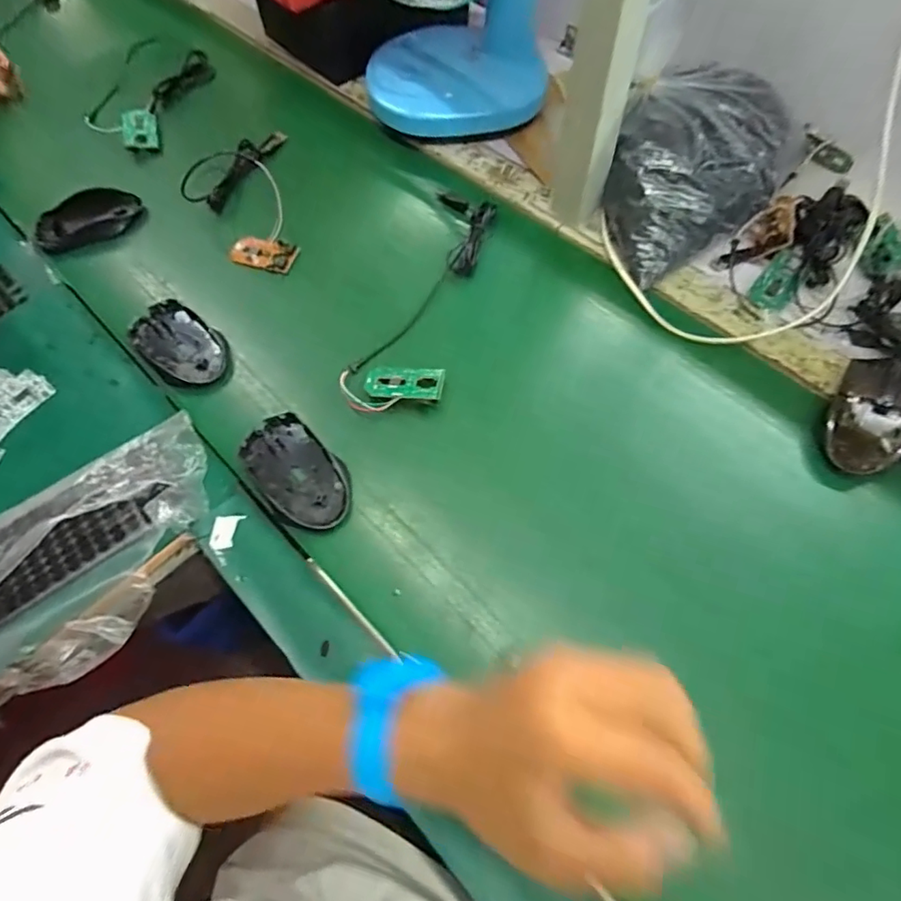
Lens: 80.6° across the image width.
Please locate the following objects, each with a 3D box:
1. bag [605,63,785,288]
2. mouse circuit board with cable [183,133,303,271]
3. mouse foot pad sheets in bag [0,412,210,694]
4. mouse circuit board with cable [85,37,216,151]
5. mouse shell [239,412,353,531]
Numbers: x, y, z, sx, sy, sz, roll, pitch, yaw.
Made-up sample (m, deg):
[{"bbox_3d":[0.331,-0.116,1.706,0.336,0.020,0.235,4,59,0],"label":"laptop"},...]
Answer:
[{"bbox_3d":[0.240,-0.270,0.517,0.160,0.079,0.224,22,67,13],"label":"bag"},{"bbox_3d":[-0.237,-0.276,0.591,0.116,0.026,0.216,-13,64,-2],"label":"mouse circuit board with cable"},{"bbox_3d":[-0.336,0.119,0.387,0.359,0.021,0.138,-35,66,-14],"label":"mouse foot pad sheets in bag"},{"bbox_3d":[-0.405,-0.462,0.701,0.124,0.033,0.225,6,65,7],"label":"mouse circuit board with cable"},{"bbox_3d":[-0.128,0.018,0.439,0.063,0.016,0.112,-41,68,-15],"label":"mouse shell"}]

